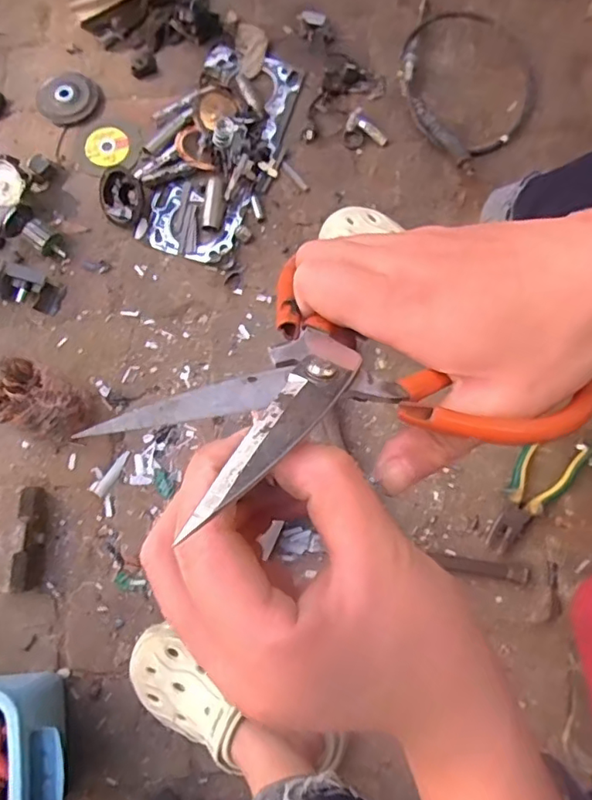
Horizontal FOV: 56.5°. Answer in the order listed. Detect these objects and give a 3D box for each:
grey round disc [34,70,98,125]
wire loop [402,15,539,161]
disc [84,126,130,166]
[{"bbox_3d":[-0.349,-0.459,0.837,0.088,0.016,0.084,0,89,5],"label":"grey round disc"},{"bbox_3d":[0.250,-0.453,0.794,0.196,0.026,0.211,0,90,-1],"label":"wire loop"},{"bbox_3d":[-0.273,-0.365,0.793,0.055,0.006,0.061,25,85,-5],"label":"disc"}]

